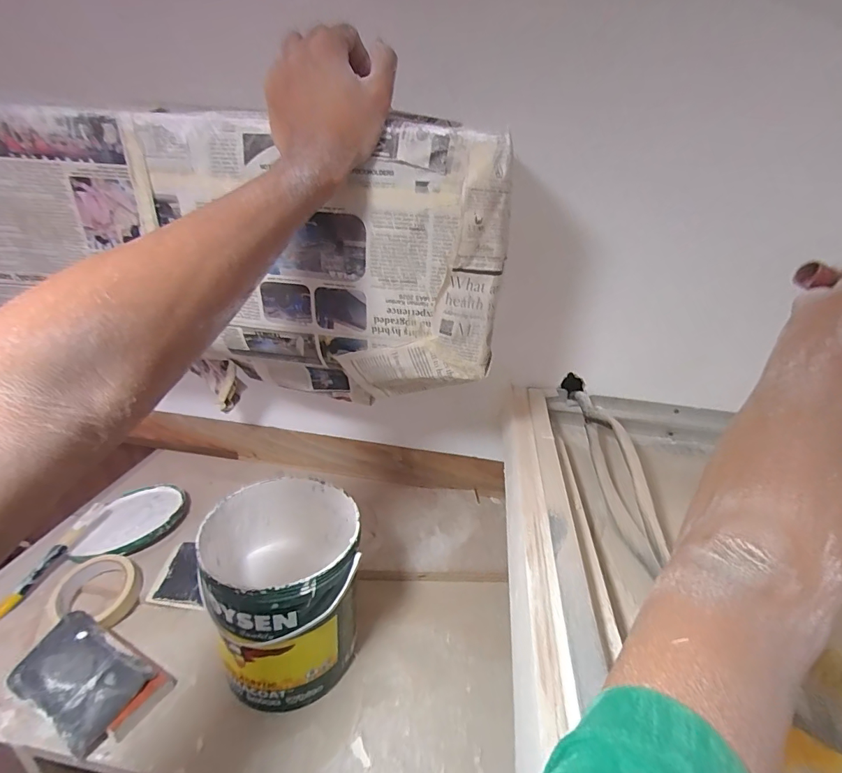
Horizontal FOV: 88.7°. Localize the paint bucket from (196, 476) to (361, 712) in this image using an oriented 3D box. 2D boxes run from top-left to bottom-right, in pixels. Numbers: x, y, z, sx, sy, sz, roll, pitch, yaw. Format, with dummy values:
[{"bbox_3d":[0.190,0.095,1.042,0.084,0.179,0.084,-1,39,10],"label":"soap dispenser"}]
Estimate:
[{"bbox_3d":[-0.160,0.247,0.518,0.167,0.203,0.167,4,25,-2],"label":"paint bucket"}]

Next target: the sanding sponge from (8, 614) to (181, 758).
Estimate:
[{"bbox_3d":[-0.374,0.330,0.486,0.158,0.020,0.088,22,37,18],"label":"sanding sponge"}]

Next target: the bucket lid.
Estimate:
[{"bbox_3d":[-0.465,0.217,0.704,0.137,0.031,0.176,-1,26,-12],"label":"bucket lid"}]

